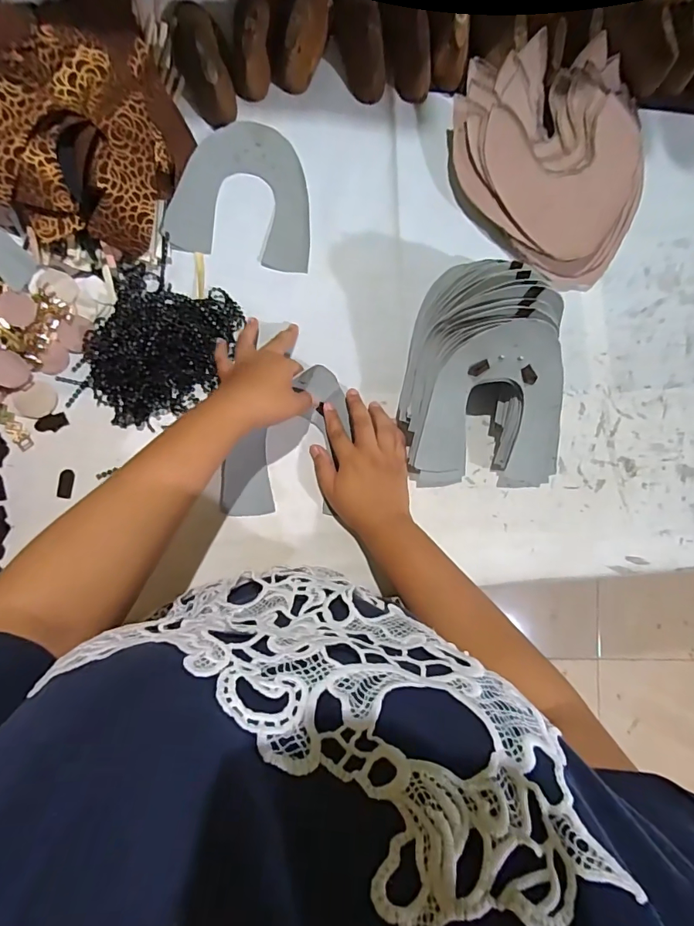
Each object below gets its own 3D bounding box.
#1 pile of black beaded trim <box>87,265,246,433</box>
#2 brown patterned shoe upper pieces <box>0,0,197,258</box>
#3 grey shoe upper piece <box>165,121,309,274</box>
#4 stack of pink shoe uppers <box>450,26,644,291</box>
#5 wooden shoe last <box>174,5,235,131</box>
[{"bbox_3d":[-0.187,-0.115,0.451,0.136,0.034,0.164,21,81,-5],"label":"pile of black beaded trim"},{"bbox_3d":[-0.250,-0.311,0.436,0.166,0.091,0.199,8,82,-6],"label":"brown patterned shoe upper pieces"},{"bbox_3d":[-0.107,-0.301,0.495,0.144,0.017,0.161,8,82,-6],"label":"grey shoe upper piece"},{"bbox_3d":[0.243,-0.356,0.519,0.231,0.061,0.269,-42,90,-10],"label":"stack of pink shoe uppers"},{"bbox_3d":[-0.154,-0.435,0.482,0.054,0.052,0.132,-15,86,-9],"label":"wooden shoe last"}]

